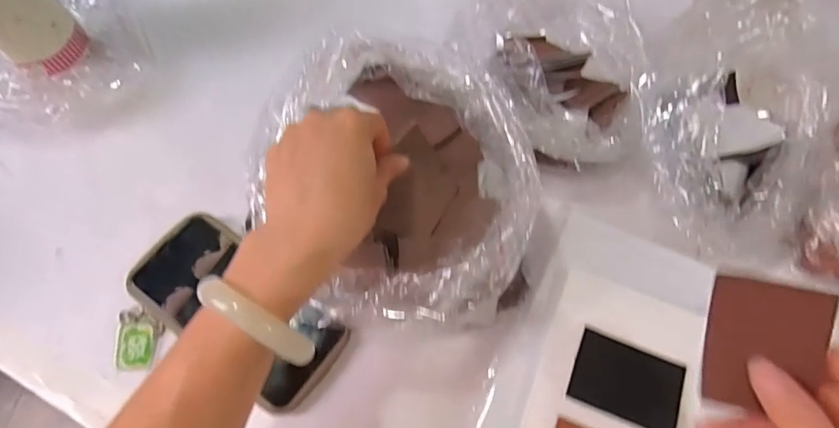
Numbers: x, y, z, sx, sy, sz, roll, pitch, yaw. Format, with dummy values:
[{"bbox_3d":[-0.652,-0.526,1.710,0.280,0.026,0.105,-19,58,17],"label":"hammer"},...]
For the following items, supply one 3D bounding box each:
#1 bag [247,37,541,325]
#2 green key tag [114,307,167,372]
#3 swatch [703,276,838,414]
[{"bbox_3d":[-0.009,-0.026,0.358,0.176,0.110,0.184,12,63,10],"label":"bag"},{"bbox_3d":[-0.209,0.095,0.381,0.030,0.004,0.043,12,79,-16],"label":"green key tag"},{"bbox_3d":[0.162,0.063,0.241,0.047,0.004,0.061,8,98,36],"label":"swatch"}]

